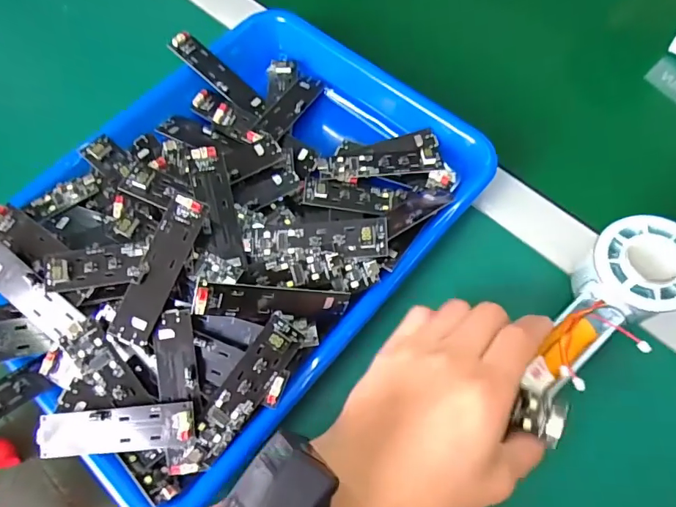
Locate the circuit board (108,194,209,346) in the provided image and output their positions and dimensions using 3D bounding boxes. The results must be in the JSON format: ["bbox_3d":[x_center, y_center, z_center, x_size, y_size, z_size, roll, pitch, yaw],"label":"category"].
[{"bbox_3d":[-0.105,0.009,0.270,0.023,0.008,0.088,23,85,2],"label":"circuit board"}]

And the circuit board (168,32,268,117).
[{"bbox_3d":[-0.095,-0.145,0.377,0.088,0.011,0.024,40,73,-5],"label":"circuit board"}]

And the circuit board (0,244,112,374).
[{"bbox_3d":[-0.178,0.030,0.278,0.106,0.009,0.023,37,86,11],"label":"circuit board"}]

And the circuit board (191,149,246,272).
[{"bbox_3d":[-0.076,-0.030,0.295,0.023,0.006,0.081,-7,74,-21],"label":"circuit board"}]

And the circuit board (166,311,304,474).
[{"bbox_3d":[-0.056,0.082,0.263,0.022,0.009,0.100,36,83,-2],"label":"circuit board"}]

